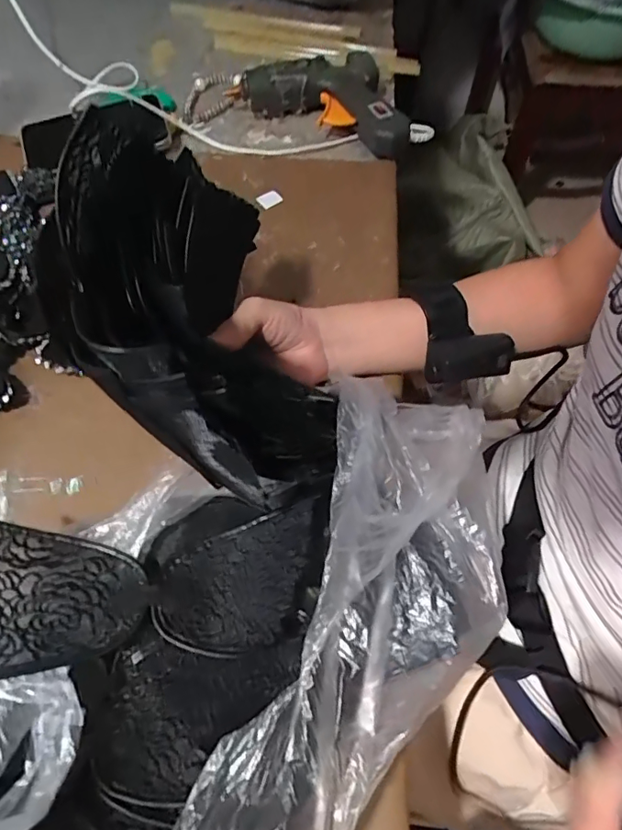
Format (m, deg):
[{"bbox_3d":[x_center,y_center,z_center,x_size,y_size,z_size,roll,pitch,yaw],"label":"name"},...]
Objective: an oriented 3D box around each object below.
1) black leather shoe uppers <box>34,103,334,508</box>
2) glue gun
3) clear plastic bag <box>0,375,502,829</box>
[{"bbox_3d":[-0.060,-0.058,0.324,0.073,0.194,0.212,-28,76,27],"label":"black leather shoe uppers"},{"bbox_3d":[0.025,-0.344,0.576,0.178,0.048,0.173,-22,65,-11],"label":"glue gun"},{"bbox_3d":[-0.039,0.116,0.287,0.345,0.131,0.215,-33,67,-16],"label":"clear plastic bag"}]

